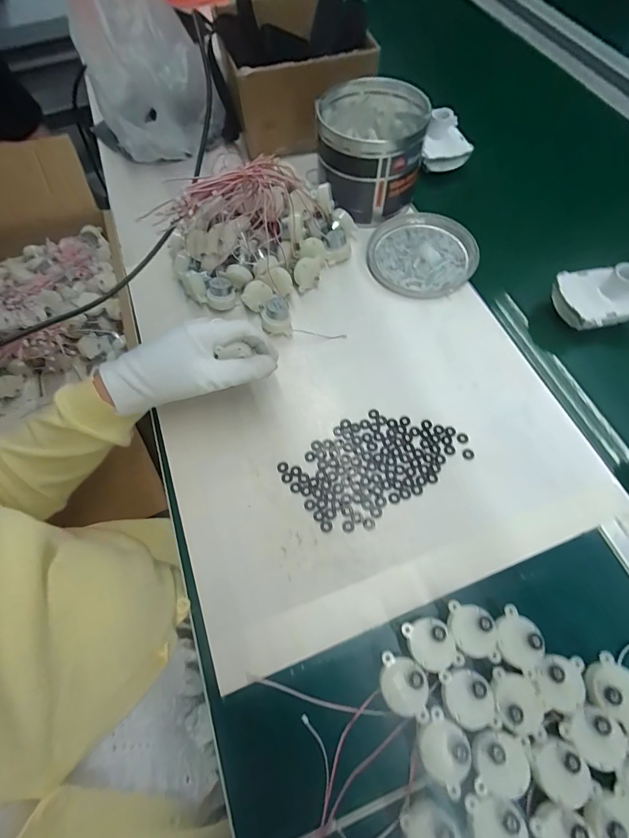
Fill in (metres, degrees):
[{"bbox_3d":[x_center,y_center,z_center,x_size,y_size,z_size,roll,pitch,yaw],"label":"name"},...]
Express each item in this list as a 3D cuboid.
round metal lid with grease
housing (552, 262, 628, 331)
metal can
[{"bbox_3d":[0.135,-0.208,0.449,0.128,0.009,0.135,-1,65,3],"label":"round metal lid with grease"},{"bbox_3d":[0.318,-0.135,0.384,0.104,0.044,0.072,-8,65,0],"label":"housing"},{"bbox_3d":[0.070,-0.335,0.457,0.126,0.103,0.136,-1,65,3],"label":"metal can"}]

